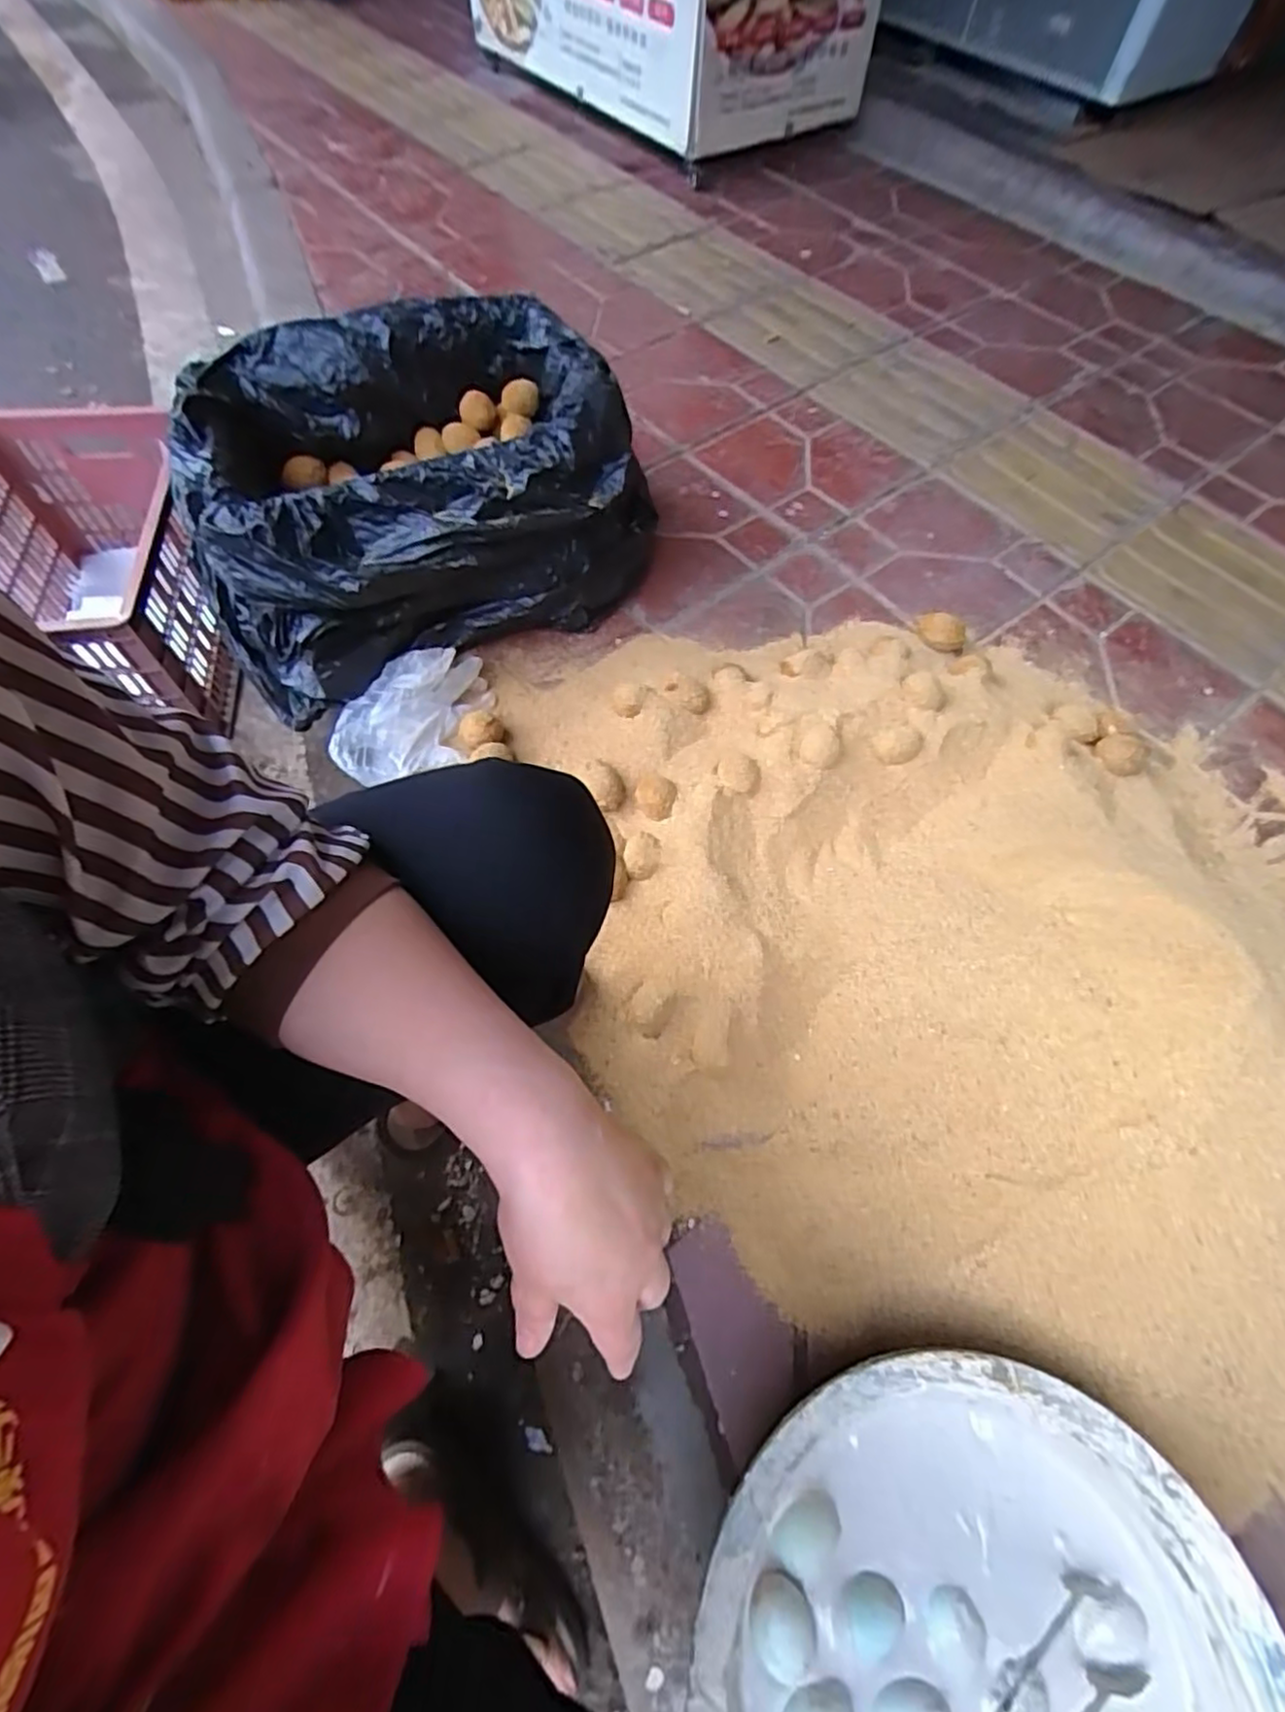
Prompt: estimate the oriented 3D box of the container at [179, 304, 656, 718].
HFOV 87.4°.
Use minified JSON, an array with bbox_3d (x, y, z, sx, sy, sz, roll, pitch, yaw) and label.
[{"bbox_3d":[-0.291,-0.493,0.920,0.609,0.247,0.398,-25,67,-12],"label":"container"}]

